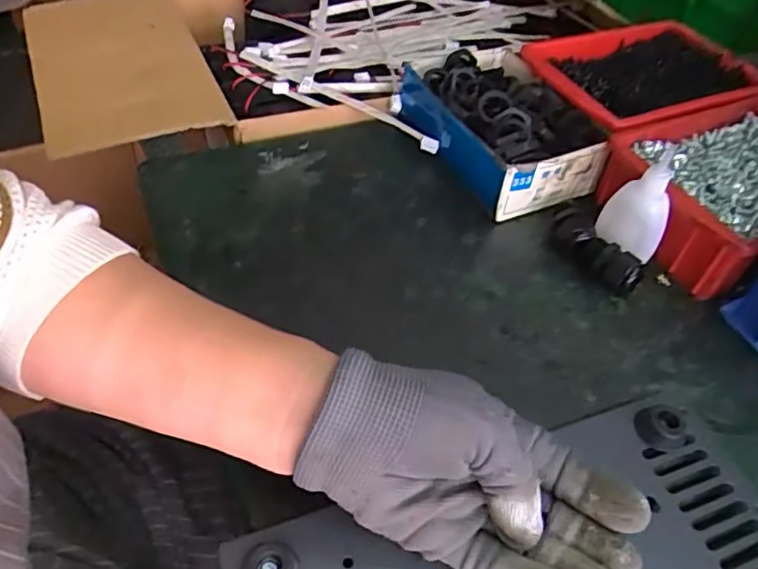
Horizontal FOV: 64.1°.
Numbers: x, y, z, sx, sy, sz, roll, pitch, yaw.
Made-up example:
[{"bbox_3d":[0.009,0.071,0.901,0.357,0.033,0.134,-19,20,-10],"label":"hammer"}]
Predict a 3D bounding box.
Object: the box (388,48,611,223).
[{"bbox_3d":[0.095,-0.135,0.498,0.115,0.055,0.163,-16,51,-18],"label":"box"}]

